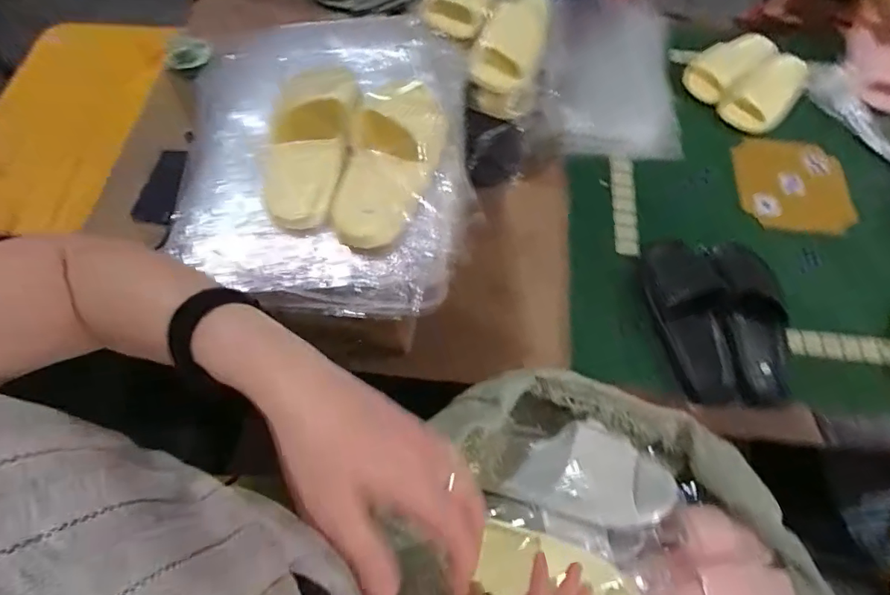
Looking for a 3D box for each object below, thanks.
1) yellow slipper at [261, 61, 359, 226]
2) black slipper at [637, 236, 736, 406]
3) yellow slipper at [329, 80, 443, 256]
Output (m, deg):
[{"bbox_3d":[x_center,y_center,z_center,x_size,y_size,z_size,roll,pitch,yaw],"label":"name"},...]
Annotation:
[{"bbox_3d":[-0.171,-0.191,0.618,0.116,0.063,0.208,2,65,2],"label":"yellow slipper"},{"bbox_3d":[0.413,0.036,0.829,0.101,0.073,0.282,-11,79,-5],"label":"black slipper"},{"bbox_3d":[-0.071,-0.170,0.617,0.108,0.058,0.235,17,82,8],"label":"yellow slipper"}]

